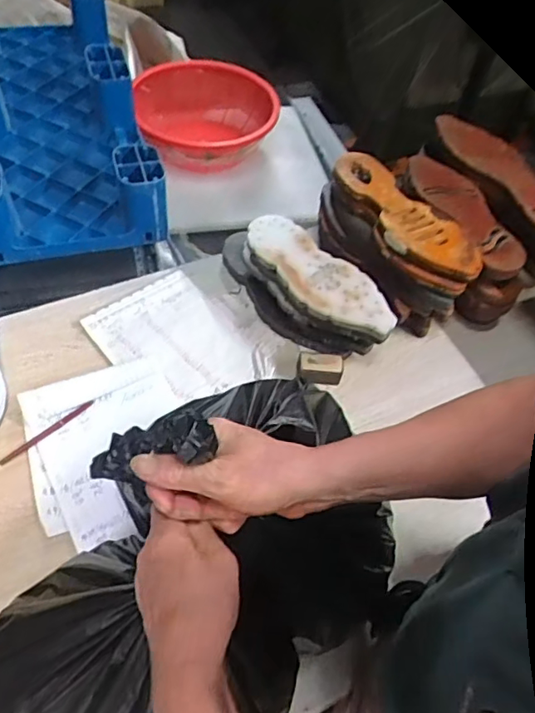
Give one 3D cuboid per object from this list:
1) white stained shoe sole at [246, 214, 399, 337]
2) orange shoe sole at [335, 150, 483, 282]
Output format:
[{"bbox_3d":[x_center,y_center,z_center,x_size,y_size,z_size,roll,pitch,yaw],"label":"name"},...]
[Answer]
[{"bbox_3d":[0.078,-0.120,0.824,0.259,0.025,0.097,40,61,21],"label":"white stained shoe sole"},{"bbox_3d":[0.203,-0.213,0.836,0.103,0.031,0.279,-33,64,-24],"label":"orange shoe sole"}]

